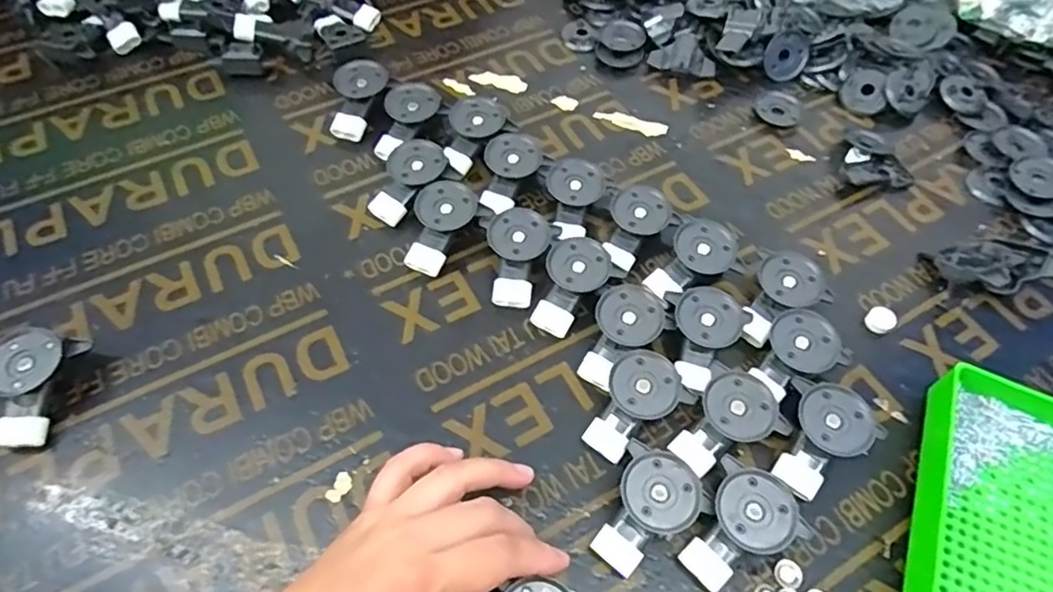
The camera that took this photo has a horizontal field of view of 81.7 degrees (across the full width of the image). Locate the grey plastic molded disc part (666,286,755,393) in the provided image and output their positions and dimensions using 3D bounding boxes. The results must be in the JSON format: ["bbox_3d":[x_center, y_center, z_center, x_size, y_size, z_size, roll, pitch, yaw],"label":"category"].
[{"bbox_3d":[0.111,0.029,0.398,0.052,0.026,0.069,22,61,12],"label":"grey plastic molded disc part"}]

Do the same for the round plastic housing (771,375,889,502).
[{"bbox_3d":[0.176,0.087,0.363,0.050,0.030,0.065,31,63,17],"label":"round plastic housing"}]

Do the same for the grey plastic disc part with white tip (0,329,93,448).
[{"bbox_3d":[-0.300,0.055,0.364,0.046,0.030,0.065,7,58,3],"label":"grey plastic disc part with white tip"}]

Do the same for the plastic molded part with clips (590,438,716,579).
[{"bbox_3d":[0.066,0.121,0.340,0.052,0.029,0.064,35,64,19],"label":"plastic molded part with clips"}]

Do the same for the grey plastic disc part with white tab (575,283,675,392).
[{"bbox_3d":[0.057,0.024,0.398,0.064,0.030,0.044,-35,65,-20],"label":"grey plastic disc part with white tab"}]

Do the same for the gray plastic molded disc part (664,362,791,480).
[{"bbox_3d":[0.119,0.077,0.363,0.053,0.021,0.062,40,66,21],"label":"gray plastic molded disc part"}]

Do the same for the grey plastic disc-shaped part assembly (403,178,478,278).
[{"bbox_3d":[-0.062,-0.051,0.436,0.037,0.015,0.071,20,83,11],"label":"grey plastic disc-shaped part assembly"}]

